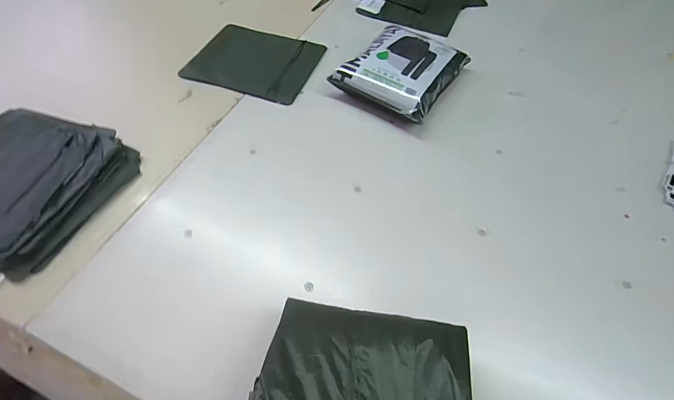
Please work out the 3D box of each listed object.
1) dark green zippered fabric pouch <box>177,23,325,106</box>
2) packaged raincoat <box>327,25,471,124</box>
[{"bbox_3d":[-0.216,-0.378,0.910,0.319,0.011,0.265,18,58,10],"label":"dark green zippered fabric pouch"},{"bbox_3d":[0.158,-0.323,0.832,0.241,0.076,0.295,29,60,17],"label":"packaged raincoat"}]

